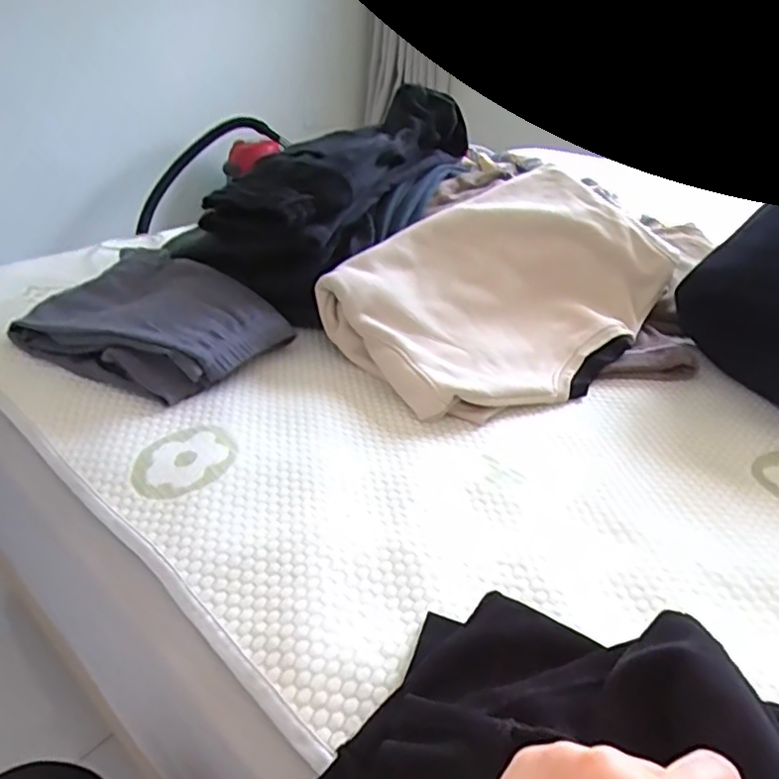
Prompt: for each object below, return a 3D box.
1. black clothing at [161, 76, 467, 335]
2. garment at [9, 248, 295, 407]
[{"bbox_3d":[-0.079,-0.311,0.906,0.215,0.140,0.456,23,58,28],"label":"black clothing"},{"bbox_3d":[-0.280,-0.079,0.751,0.250,0.086,0.195,17,34,20],"label":"garment"}]

